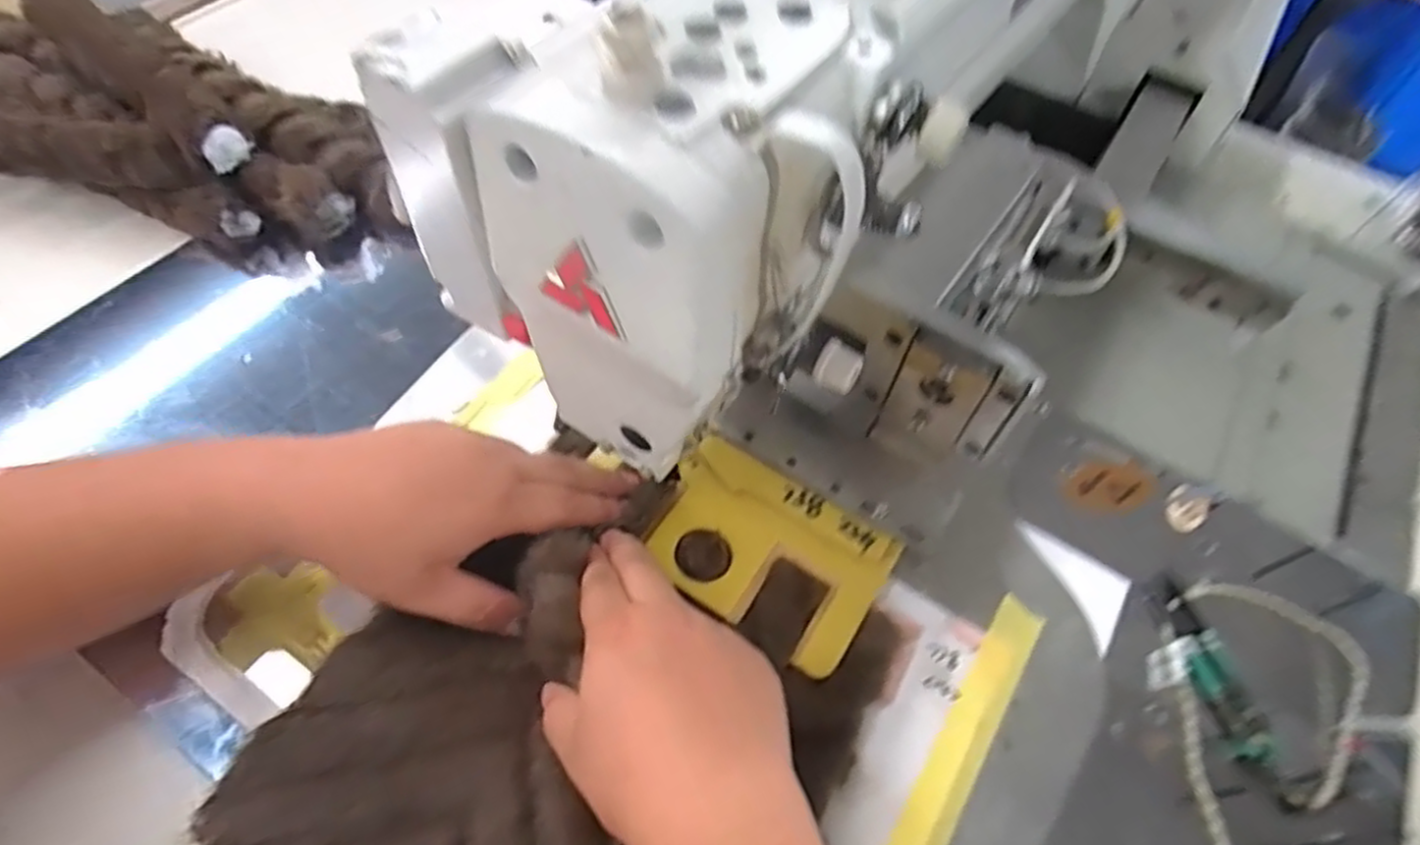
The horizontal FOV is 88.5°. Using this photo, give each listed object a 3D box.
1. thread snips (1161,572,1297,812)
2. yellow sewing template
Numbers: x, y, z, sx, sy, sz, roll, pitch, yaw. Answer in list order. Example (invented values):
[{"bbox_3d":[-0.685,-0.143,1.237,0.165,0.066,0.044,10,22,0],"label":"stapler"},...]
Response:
[{"bbox_3d":[0.276,0.143,0.394,0.028,0.009,0.118,-4,57,-8],"label":"thread snips"},{"bbox_3d":[0.032,0.073,0.415,0.130,0.010,0.088,29,59,13],"label":"yellow sewing template"}]

